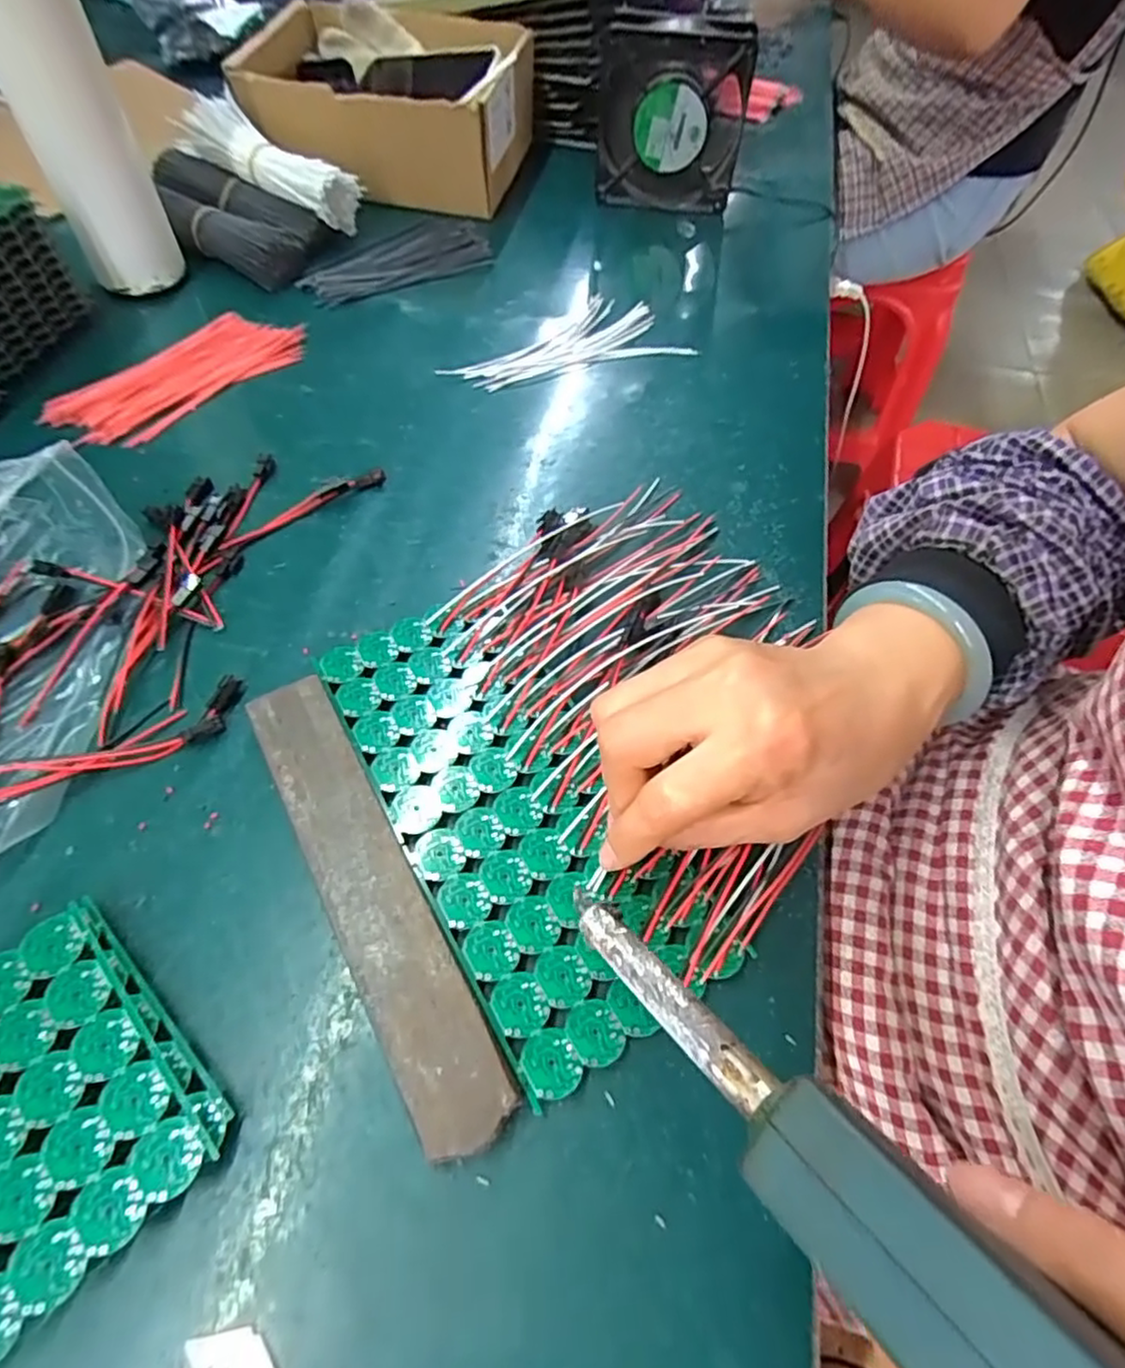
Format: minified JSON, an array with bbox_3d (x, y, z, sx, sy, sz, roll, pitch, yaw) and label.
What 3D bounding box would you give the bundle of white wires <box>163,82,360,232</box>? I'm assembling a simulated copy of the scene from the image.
[{"bbox_3d":[-0.242,-0.426,0.553,0.163,0.062,0.055,35,63,20],"label":"bundle of white wires"}]

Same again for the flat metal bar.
[{"bbox_3d":[-0.077,0.078,0.267,0.033,0.016,0.198,-27,61,-17],"label":"flat metal bar"}]

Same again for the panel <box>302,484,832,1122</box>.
[{"bbox_3d":[0.027,0.008,0.313,0.229,0.016,0.235,-27,61,-17],"label":"panel"}]

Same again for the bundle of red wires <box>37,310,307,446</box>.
[{"bbox_3d":[-0.260,-0.213,0.458,0.070,0.010,0.167,34,62,20],"label":"bundle of red wires"}]

